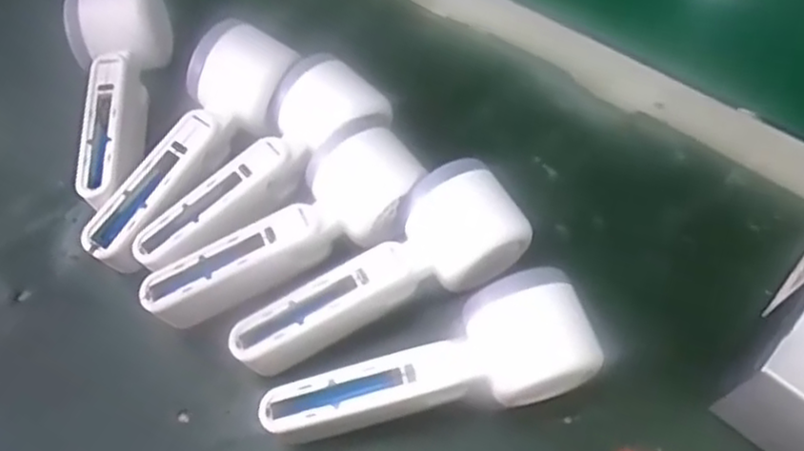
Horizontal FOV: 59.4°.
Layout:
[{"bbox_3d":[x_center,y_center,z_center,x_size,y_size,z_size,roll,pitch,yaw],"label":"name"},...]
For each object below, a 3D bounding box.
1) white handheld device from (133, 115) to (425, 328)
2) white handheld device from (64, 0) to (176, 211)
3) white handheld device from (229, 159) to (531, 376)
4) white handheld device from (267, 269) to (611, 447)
[{"bbox_3d":[-0.061,0.008,0.388,0.157,0.051,0.057,-33,65,-13],"label":"white handheld device"},{"bbox_3d":[-0.185,-0.079,0.442,0.056,0.059,0.154,0,62,4],"label":"white handheld device"},{"bbox_3d":[-0.010,0.032,0.374,0.162,0.048,0.058,-34,65,-13],"label":"white handheld device"},{"bbox_3d":[0.015,0.076,0.354,0.161,0.044,0.056,-18,63,-6],"label":"white handheld device"}]

